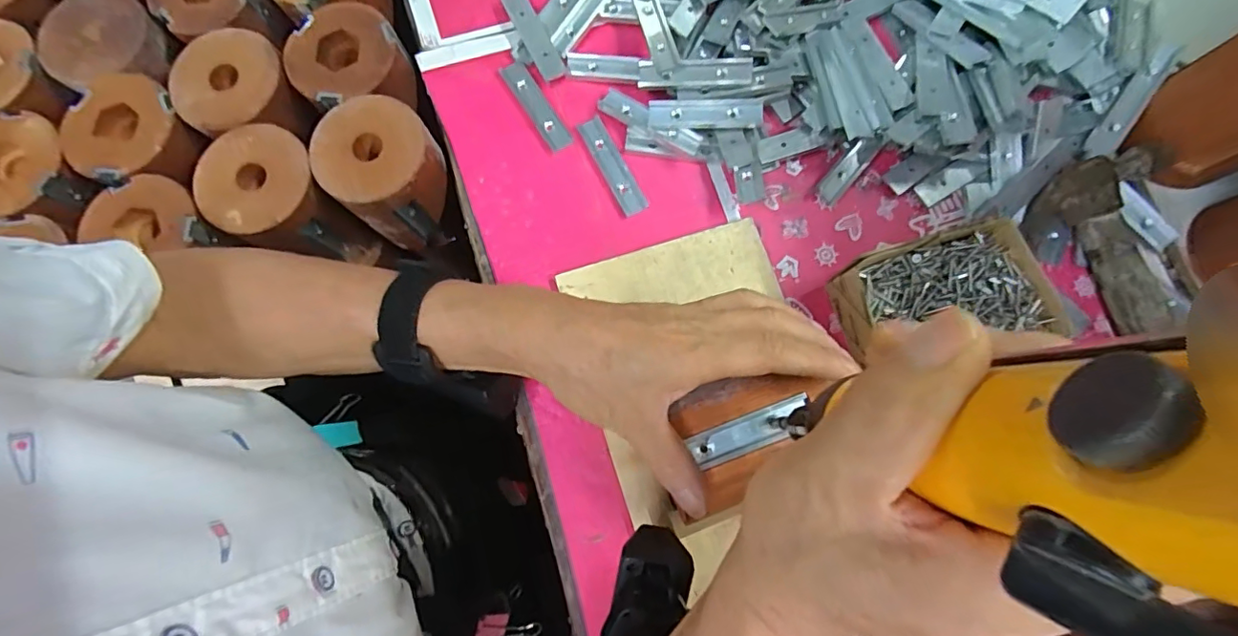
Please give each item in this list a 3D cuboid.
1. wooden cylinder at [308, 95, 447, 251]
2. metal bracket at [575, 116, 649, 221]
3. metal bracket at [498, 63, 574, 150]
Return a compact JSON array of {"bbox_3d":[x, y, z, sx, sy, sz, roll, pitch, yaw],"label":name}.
[{"bbox_3d":[-0.167,-0.106,0.393,0.083,0.074,0.076,0,80,1],"label":"wooden cylinder"},{"bbox_3d":[-0.005,-0.110,0.390,0.019,0.004,0.078,-28,80,-4],"label":"metal bracket"},{"bbox_3d":[-0.060,-0.157,0.396,0.019,0.004,0.077,-33,81,-5],"label":"metal bracket"}]

